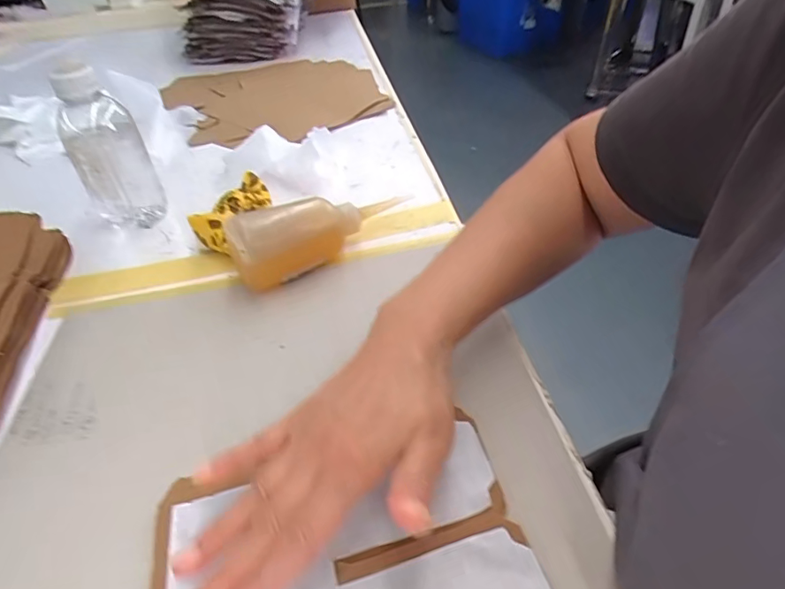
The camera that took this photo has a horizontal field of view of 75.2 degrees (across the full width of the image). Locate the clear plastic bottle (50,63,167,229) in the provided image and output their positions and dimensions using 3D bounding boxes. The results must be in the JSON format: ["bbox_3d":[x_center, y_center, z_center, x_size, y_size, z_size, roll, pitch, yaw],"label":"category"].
[{"bbox_3d":[-0.293,-0.151,0.524,0.071,0.151,0.063,-22,43,-20],"label":"clear plastic bottle"}]

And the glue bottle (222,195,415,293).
[{"bbox_3d":[-0.063,-0.064,0.464,0.169,0.066,0.057,-25,43,-18],"label":"glue bottle"}]

